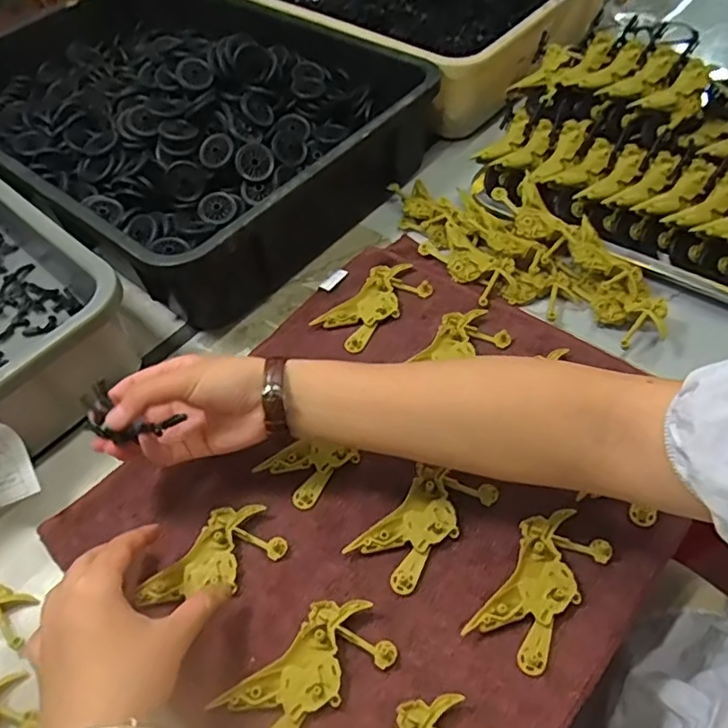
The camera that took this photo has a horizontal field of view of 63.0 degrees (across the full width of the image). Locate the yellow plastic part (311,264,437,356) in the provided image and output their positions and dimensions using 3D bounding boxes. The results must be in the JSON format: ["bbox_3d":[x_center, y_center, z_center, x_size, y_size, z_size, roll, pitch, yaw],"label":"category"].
[{"bbox_3d":[0.009,-0.053,0.521,0.097,0.010,0.051,-39,61,-21],"label":"yellow plastic part"}]

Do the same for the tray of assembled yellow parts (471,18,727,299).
[{"bbox_3d":[0.288,-0.187,0.541,0.353,0.078,0.226,29,62,22],"label":"tray of assembled yellow parts"}]

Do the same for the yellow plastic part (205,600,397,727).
[{"bbox_3d":[-0.033,0.183,0.352,0.097,0.008,0.051,-34,60,-18],"label":"yellow plastic part"}]

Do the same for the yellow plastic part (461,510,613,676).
[{"bbox_3d":[0.110,0.138,0.373,0.051,0.011,0.097,33,63,24],"label":"yellow plastic part"}]

